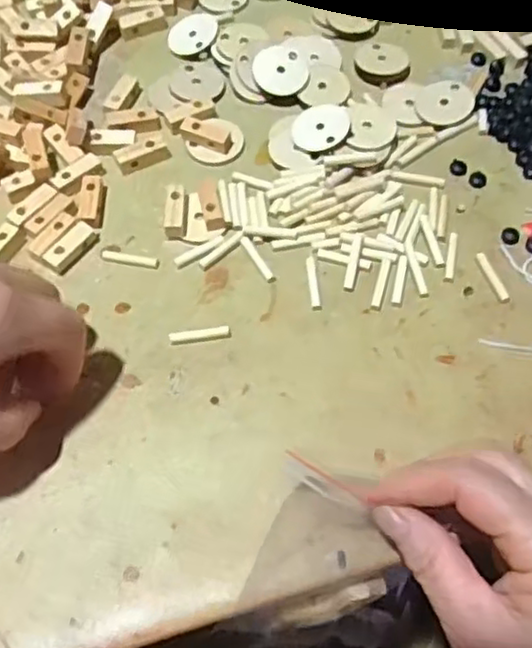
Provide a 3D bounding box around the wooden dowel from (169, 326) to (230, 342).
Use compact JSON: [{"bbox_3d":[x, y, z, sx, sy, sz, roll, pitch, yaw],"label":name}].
[{"bbox_3d":[-0.034,0.005,0.355,0.030,0.004,0.005,-8,60,-4],"label":"wooden dowel"}]

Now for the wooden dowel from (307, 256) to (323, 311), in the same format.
[{"bbox_3d":[0.026,-0.022,0.369,0.006,0.004,0.031,-5,60,-2],"label":"wooden dowel"}]

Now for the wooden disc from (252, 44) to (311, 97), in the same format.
[{"bbox_3d":[0.010,-0.158,0.427,0.033,0.005,0.035,1,82,-5],"label":"wooden disc"}]

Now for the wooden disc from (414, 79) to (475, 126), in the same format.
[{"bbox_3d":[0.108,-0.134,0.419,0.035,0.004,0.029,-29,69,2],"label":"wooden disc"}]

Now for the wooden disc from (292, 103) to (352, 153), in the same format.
[{"bbox_3d":[0.032,-0.114,0.403,0.032,0.004,0.032,-4,70,10],"label":"wooden disc"}]

